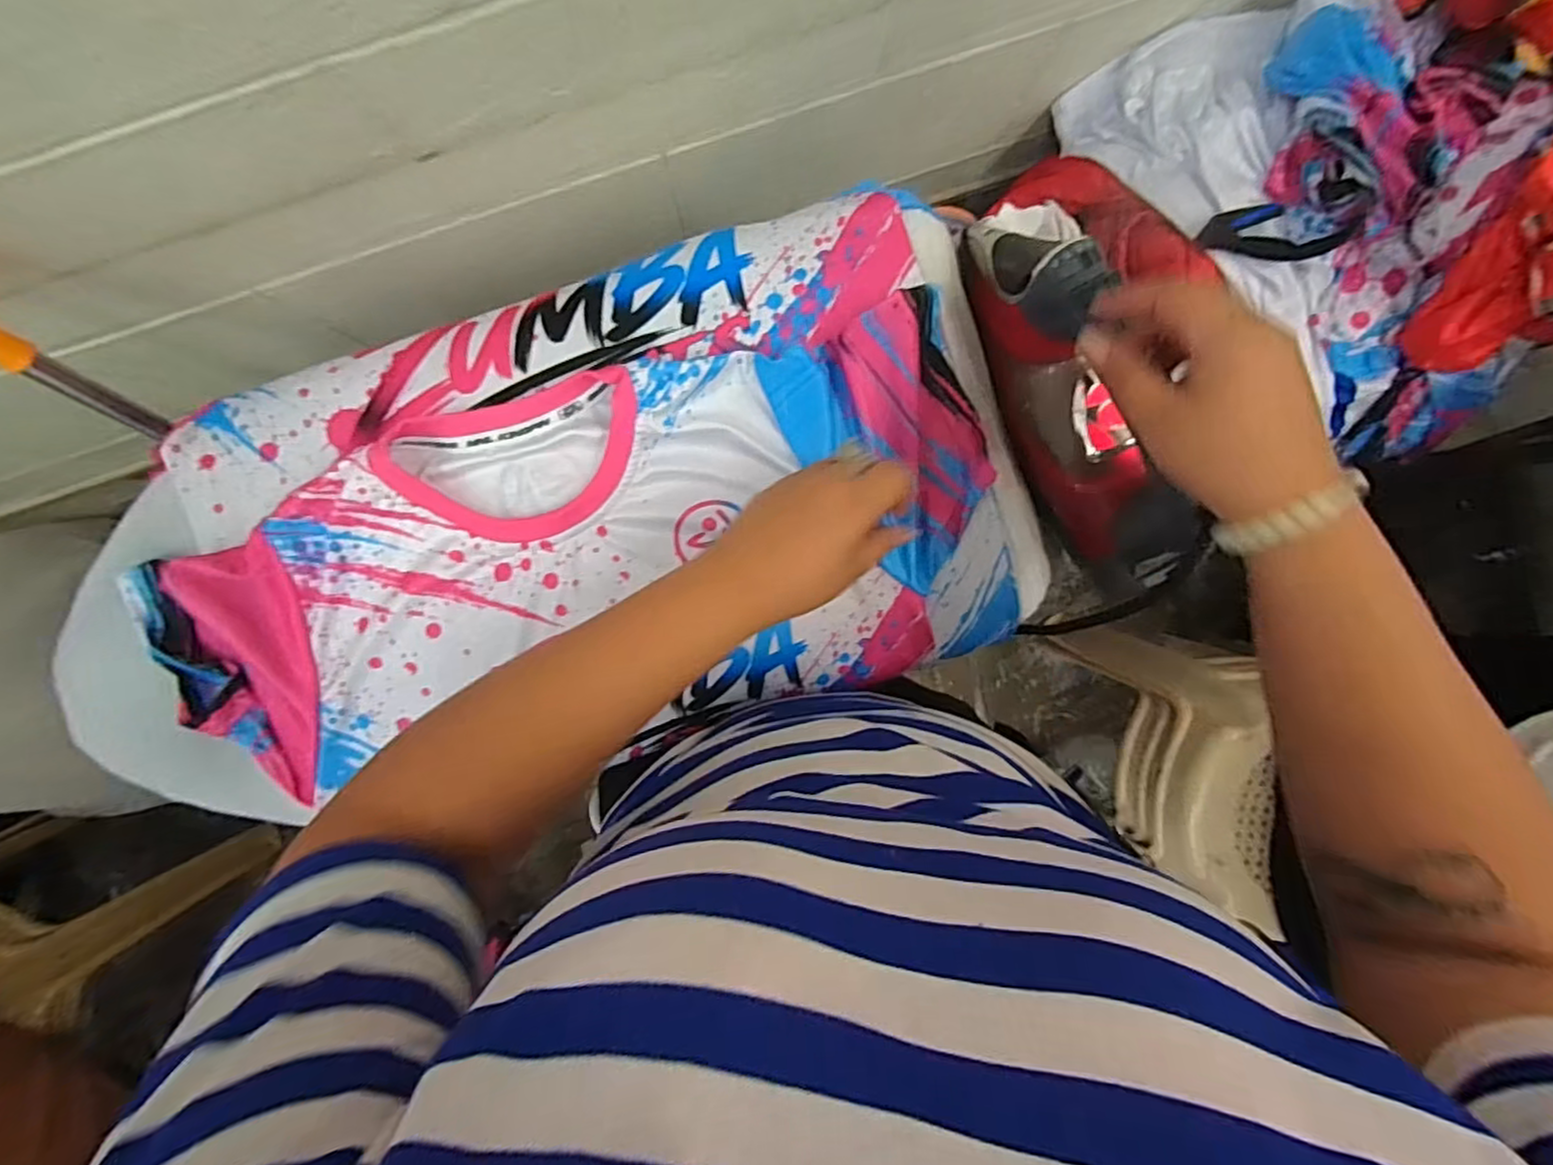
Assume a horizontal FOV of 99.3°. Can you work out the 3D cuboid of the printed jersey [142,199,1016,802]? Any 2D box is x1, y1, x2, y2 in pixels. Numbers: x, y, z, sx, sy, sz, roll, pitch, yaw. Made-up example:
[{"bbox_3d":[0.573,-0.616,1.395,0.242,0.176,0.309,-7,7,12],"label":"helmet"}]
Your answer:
[{"bbox_3d":[-0.149,-0.043,0.466,0.594,0.050,0.329,-15,95,-1],"label":"printed jersey"}]

